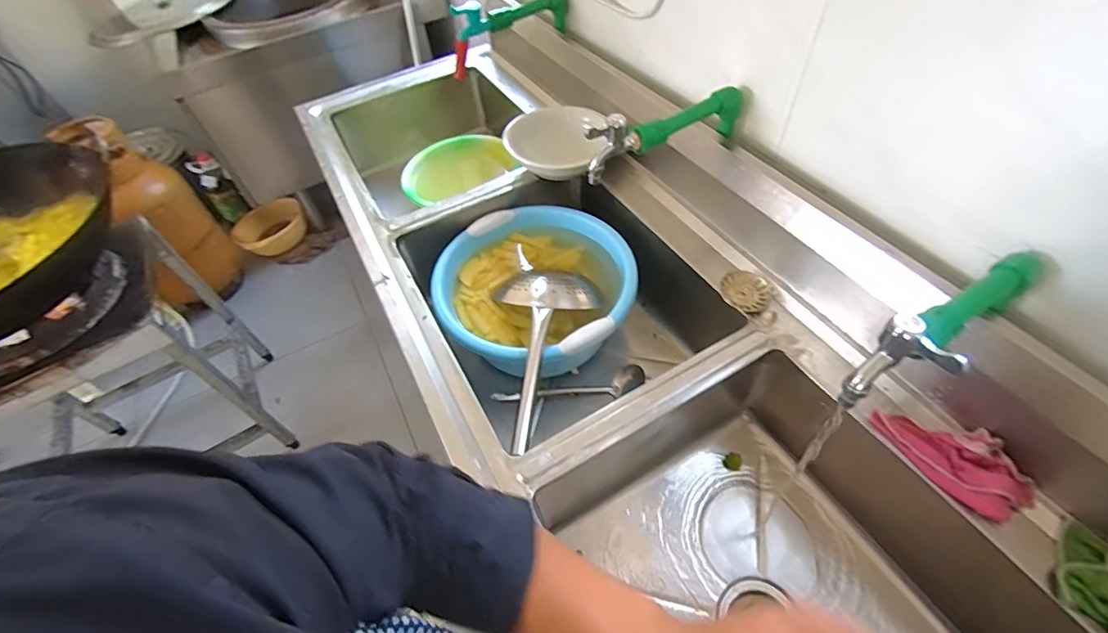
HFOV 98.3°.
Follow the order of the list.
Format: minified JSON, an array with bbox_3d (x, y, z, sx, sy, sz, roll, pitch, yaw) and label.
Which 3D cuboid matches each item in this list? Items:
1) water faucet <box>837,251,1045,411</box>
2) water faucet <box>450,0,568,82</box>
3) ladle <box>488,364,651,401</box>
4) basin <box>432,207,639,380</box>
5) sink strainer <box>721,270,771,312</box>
[{"bbox_3d":[0.380,-0.003,0.451,0.259,0.085,0.058,-34,57,-19],"label":"water faucet"},{"bbox_3d":[-0.094,-0.608,1.003,0.264,0.133,0.052,-29,56,-16],"label":"water faucet"},{"bbox_3d":[0.024,0.130,0.856,0.274,0.046,0.042,-8,53,0],"label":"ladle"},{"bbox_3d":[-0.039,-0.036,0.899,0.330,0.146,0.353,-3,53,4],"label":"basin"},{"bbox_3d":[0.290,-0.039,0.730,0.068,0.014,0.070,-40,59,-22],"label":"sink strainer"}]

